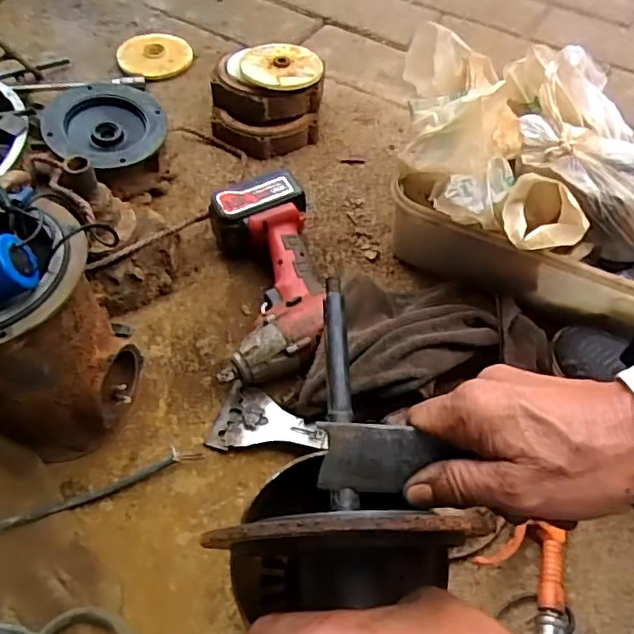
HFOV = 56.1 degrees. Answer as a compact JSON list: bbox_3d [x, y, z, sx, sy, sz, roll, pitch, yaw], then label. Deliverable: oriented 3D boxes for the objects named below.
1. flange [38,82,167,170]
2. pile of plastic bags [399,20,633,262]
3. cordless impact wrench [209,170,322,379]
[{"bbox_3d":[-0.256,-0.231,0.723,0.137,0.035,0.135,1,56,-1],"label":"flange"},{"bbox_3d":[0.233,-0.179,0.612,0.282,0.099,0.264,0,56,-2],"label":"pile of plastic bags"},{"bbox_3d":[-0.051,-0.044,0.636,0.113,0.077,0.232,-7,57,-6],"label":"cordless impact wrench"}]

